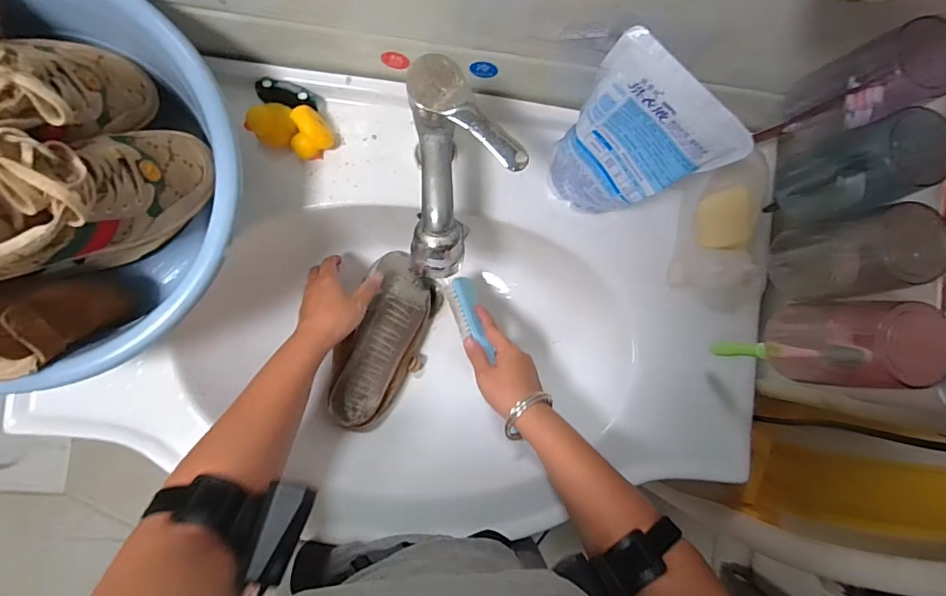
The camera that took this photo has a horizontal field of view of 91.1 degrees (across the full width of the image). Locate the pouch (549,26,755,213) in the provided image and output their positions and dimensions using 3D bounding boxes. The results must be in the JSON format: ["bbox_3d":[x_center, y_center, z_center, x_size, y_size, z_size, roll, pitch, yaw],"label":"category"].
[{"bbox_3d":[0.144,-0.133,0.447,0.126,0.208,0.062,34,84,-2],"label":"pouch"}]

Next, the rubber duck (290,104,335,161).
[{"bbox_3d":[-0.177,-0.177,0.498,0.046,0.042,0.042,0,87,-5],"label":"rubber duck"}]

